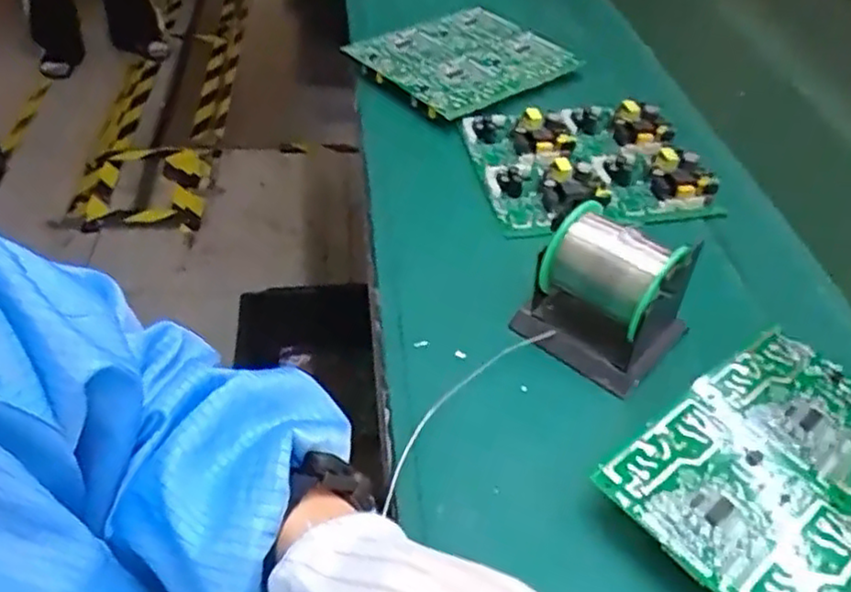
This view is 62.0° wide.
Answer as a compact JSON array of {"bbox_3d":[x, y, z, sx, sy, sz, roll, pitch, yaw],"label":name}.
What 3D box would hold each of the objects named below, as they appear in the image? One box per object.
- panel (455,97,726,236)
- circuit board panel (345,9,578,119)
[{"bbox_3d":[0.139,-0.115,0.608,0.181,0.028,0.151,-6,45,-11],"label":"panel"},{"bbox_3d":[0.041,-0.240,0.717,0.171,0.023,0.161,-29,53,-30],"label":"circuit board panel"}]

